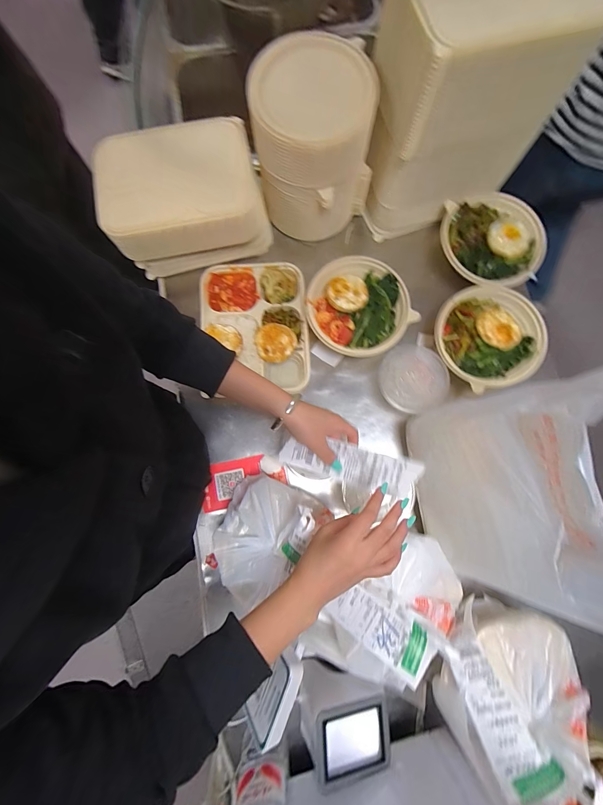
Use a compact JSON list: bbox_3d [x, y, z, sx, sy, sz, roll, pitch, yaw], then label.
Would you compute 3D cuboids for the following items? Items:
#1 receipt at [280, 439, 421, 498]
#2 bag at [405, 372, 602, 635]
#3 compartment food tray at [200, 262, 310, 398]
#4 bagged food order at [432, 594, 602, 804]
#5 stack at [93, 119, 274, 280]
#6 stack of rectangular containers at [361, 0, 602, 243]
[{"bbox_3d":[0.066,0.087,0.462,0.184,0.030,0.054,9,79,7],"label":"receipt"},{"bbox_3d":[0.259,0.107,0.389,0.170,0.281,0.257,-22,80,-4],"label":"bag"},{"bbox_3d":[-0.085,-0.134,0.612,0.190,0.064,0.243,-4,79,-1],"label":"compartment food tray"},{"bbox_3d":[0.269,0.354,0.415,0.165,0.148,0.150,-10,79,-2],"label":"bagged food order"},{"bbox_3d":[-0.202,-0.353,0.590,0.267,0.131,0.188,-10,79,-2],"label":"stack"},{"bbox_3d":[0.239,-0.463,0.536,0.256,0.317,0.169,-17,80,-3],"label":"stack of rectangular containers"}]

